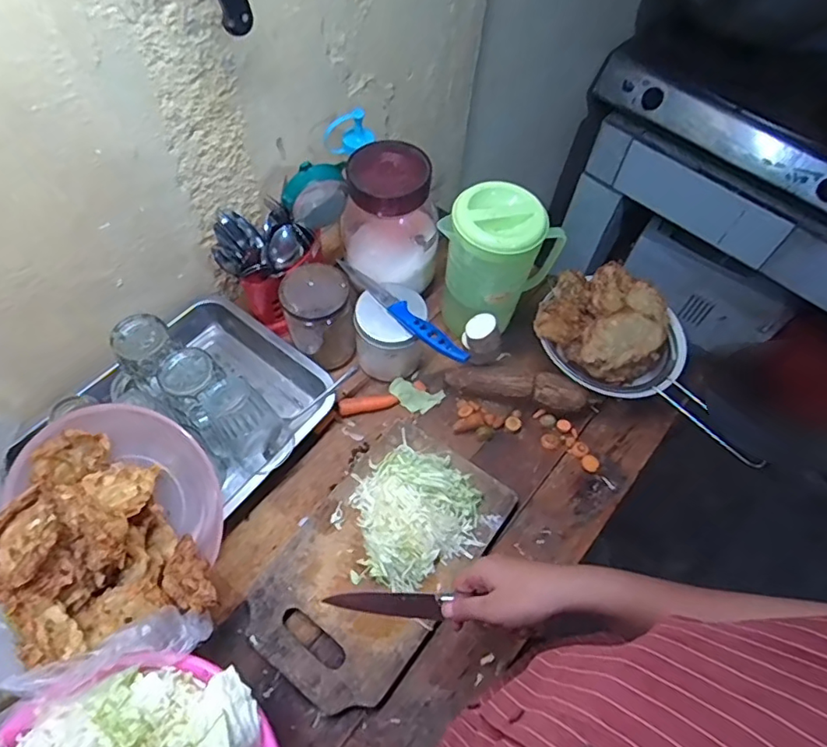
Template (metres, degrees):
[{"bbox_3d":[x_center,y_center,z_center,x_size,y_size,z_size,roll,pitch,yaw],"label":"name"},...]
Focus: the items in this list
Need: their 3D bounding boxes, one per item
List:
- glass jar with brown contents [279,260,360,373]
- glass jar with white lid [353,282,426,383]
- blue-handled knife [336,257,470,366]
[{"bbox_3d":[-0.119,-0.068,0.713,0.079,0.124,0.071,-22,62,-16],"label":"glass jar with brown contents"},{"bbox_3d":[-0.031,-0.049,0.721,0.085,0.106,0.083,1,58,-2],"label":"glass jar with white lid"},{"bbox_3d":[-0.016,-0.078,0.681,0.025,0.025,0.210,-36,67,-22],"label":"blue-handled knife"}]

